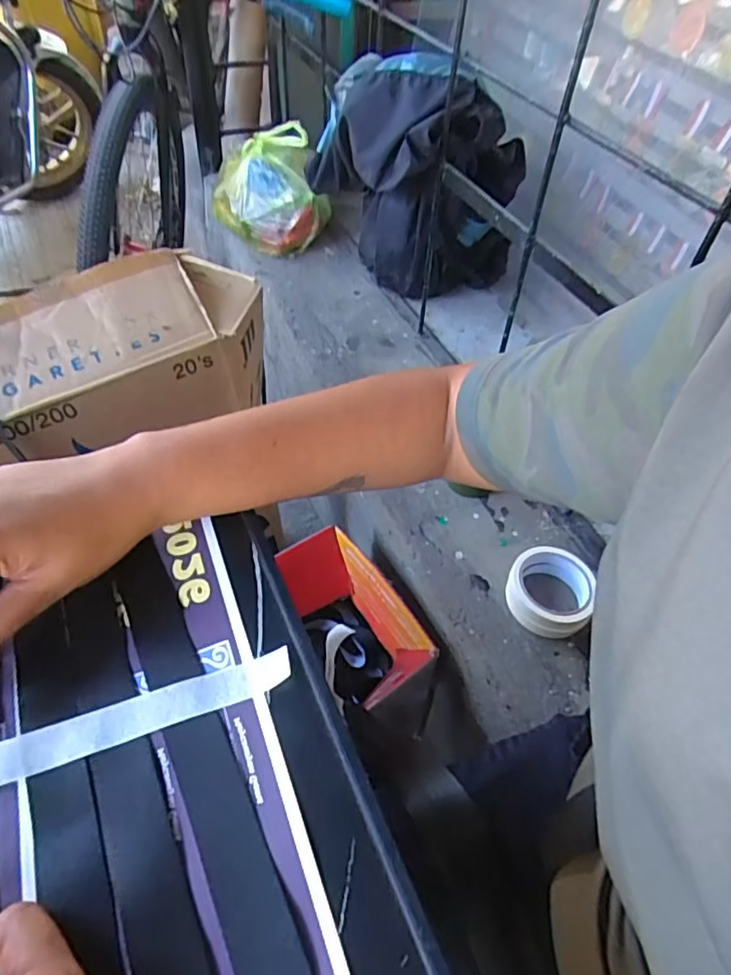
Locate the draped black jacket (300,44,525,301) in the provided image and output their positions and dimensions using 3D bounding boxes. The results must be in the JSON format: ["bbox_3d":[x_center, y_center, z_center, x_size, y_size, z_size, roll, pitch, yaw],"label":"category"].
[{"bbox_3d":[0.067,-0.442,0.901,0.324,0.331,0.194,12,50,6],"label":"draped black jacket"}]

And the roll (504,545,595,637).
[{"bbox_3d":[0.213,0.117,0.685,0.092,0.048,0.096,2,50,-3],"label":"roll"}]

